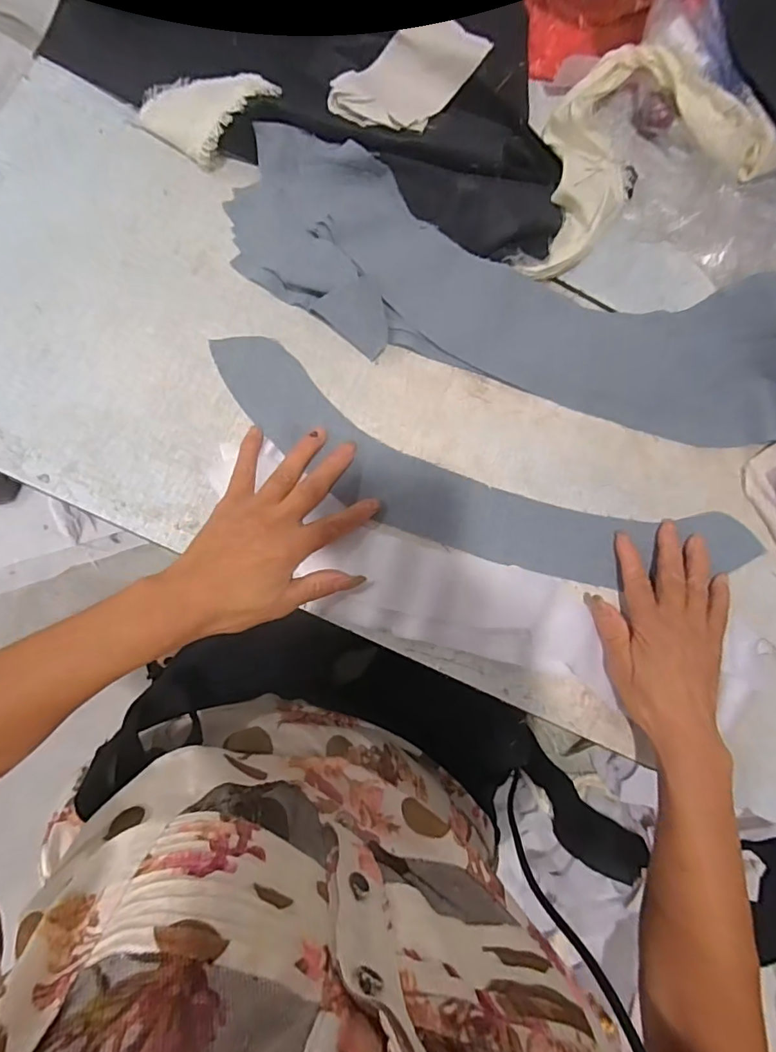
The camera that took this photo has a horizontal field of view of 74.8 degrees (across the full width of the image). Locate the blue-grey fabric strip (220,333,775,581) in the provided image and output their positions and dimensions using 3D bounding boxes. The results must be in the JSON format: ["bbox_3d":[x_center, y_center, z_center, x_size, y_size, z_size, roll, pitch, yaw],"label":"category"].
[{"bbox_3d":[0.079,-0.028,0.403,0.452,0.007,0.102,21,82,-6],"label":"blue-grey fabric strip"}]

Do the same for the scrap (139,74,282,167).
[{"bbox_3d":[-0.134,-0.309,0.385,0.106,0.038,0.053,-6,85,-9],"label":"scrap"}]

